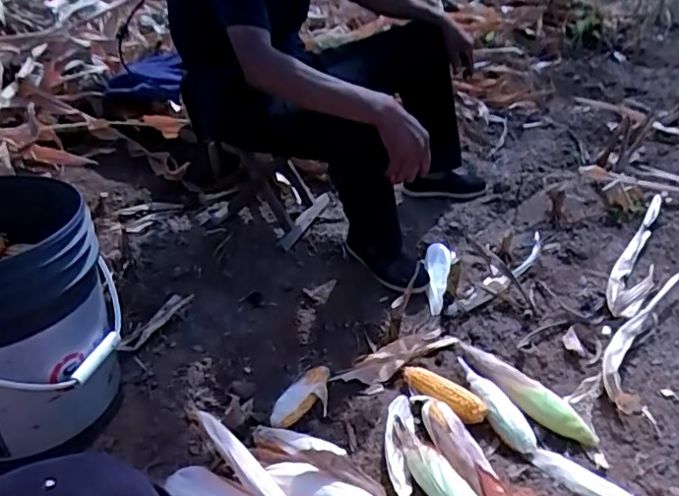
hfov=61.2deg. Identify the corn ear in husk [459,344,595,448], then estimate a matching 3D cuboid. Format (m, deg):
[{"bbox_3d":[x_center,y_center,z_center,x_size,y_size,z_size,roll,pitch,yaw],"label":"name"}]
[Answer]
[{"bbox_3d":[0.319,0.251,1.026,0.065,0.043,0.298,-21,41,-26],"label":"corn ear in husk"}]

